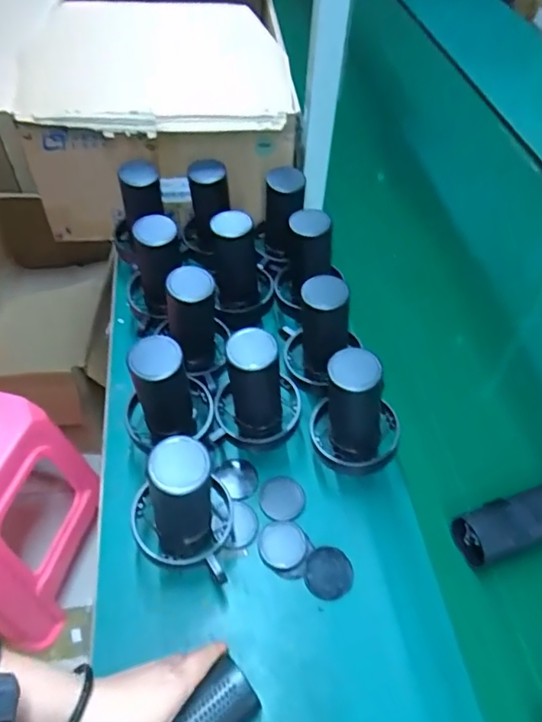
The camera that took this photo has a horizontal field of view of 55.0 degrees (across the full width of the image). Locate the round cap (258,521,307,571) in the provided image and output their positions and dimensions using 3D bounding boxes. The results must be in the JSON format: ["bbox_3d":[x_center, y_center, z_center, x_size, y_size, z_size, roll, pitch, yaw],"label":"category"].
[{"bbox_3d":[0.012,0.197,0.556,0.050,0.004,0.050,1,51,-1],"label":"round cap"}]

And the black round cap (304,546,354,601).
[{"bbox_3d":[0.059,0.219,0.538,0.050,0.007,0.050,1,51,-1],"label":"black round cap"}]

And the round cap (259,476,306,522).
[{"bbox_3d":[0.013,0.158,0.599,0.051,0.004,0.053,0,51,-2],"label":"round cap"}]

